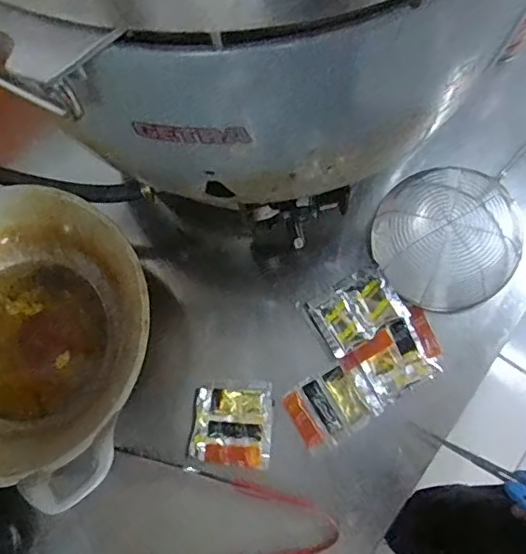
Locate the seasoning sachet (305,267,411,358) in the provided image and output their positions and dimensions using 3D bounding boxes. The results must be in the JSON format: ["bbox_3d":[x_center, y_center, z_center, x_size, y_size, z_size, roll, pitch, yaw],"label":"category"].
[{"bbox_3d":[0.097,0.033,0.585,0.086,0.017,0.067,-31,75,-5],"label":"seasoning sachet"}]

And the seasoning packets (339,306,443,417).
[{"bbox_3d":[0.136,0.084,0.573,0.099,0.010,0.064,-31,75,-9],"label":"seasoning packets"}]

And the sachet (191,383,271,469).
[{"bbox_3d":[-0.032,0.148,0.567,0.075,0.006,0.080,2,75,4],"label":"sachet"}]

